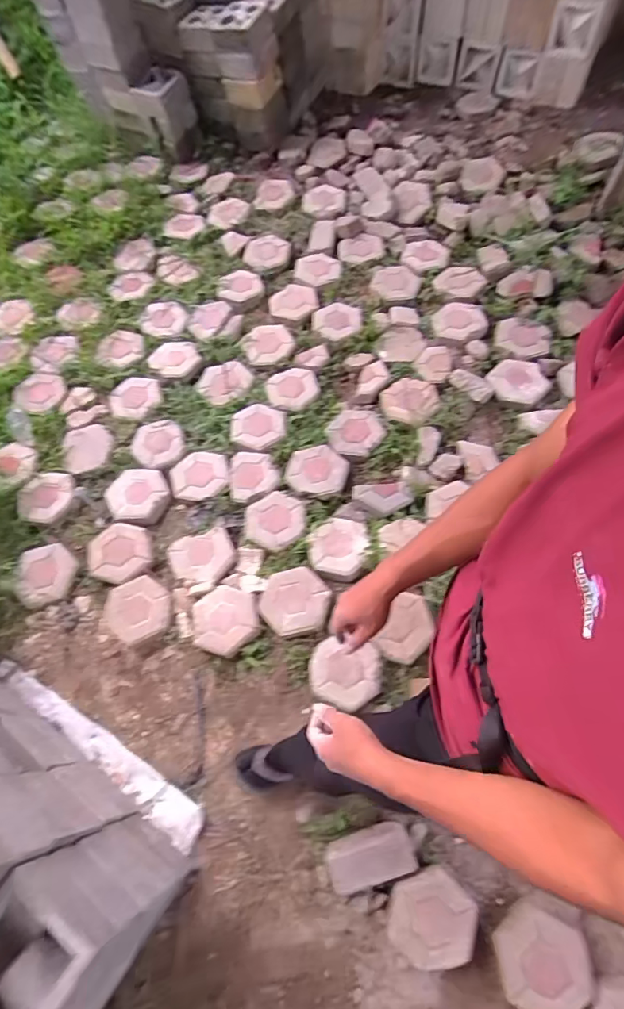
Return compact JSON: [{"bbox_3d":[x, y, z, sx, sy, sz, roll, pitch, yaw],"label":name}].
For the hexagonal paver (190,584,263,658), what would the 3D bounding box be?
[{"bbox_3d":[-0.263,0.358,1.451,0.203,0.050,0.201,-16,60,-6],"label":"hexagonal paver"}]

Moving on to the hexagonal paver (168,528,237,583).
[{"bbox_3d":[-0.360,0.167,1.544,0.208,0.039,0.174,-7,66,-5],"label":"hexagonal paver"}]

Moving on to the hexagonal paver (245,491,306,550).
[{"bbox_3d":[-0.122,0.055,1.588,0.214,0.042,0.193,-30,67,-8],"label":"hexagonal paver"}]

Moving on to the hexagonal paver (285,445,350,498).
[{"bbox_3d":[0.022,-0.122,1.664,0.217,0.041,0.196,4,67,7],"label":"hexagonal paver"}]

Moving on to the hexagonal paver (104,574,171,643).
[{"bbox_3d":[-0.544,0.322,1.484,0.193,0.055,0.192,-20,68,-11],"label":"hexagonal paver"}]

